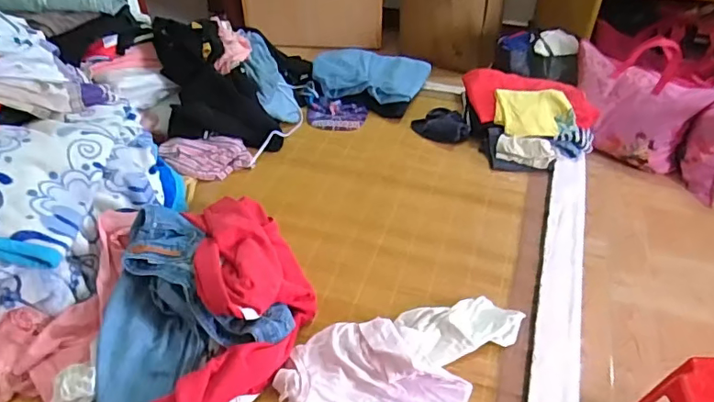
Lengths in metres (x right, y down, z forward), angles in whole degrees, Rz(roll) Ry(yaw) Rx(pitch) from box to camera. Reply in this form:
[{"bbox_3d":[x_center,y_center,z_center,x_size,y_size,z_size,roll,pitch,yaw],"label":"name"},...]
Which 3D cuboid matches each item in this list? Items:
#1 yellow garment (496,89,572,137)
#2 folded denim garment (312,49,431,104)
[{"bbox_3d":[0.433,-0.223,1.314,0.169,0.058,0.148,9,44,9],"label":"yellow garment"},{"bbox_3d":[0.042,-0.364,1.488,0.301,0.054,0.227,12,44,12],"label":"folded denim garment"}]

